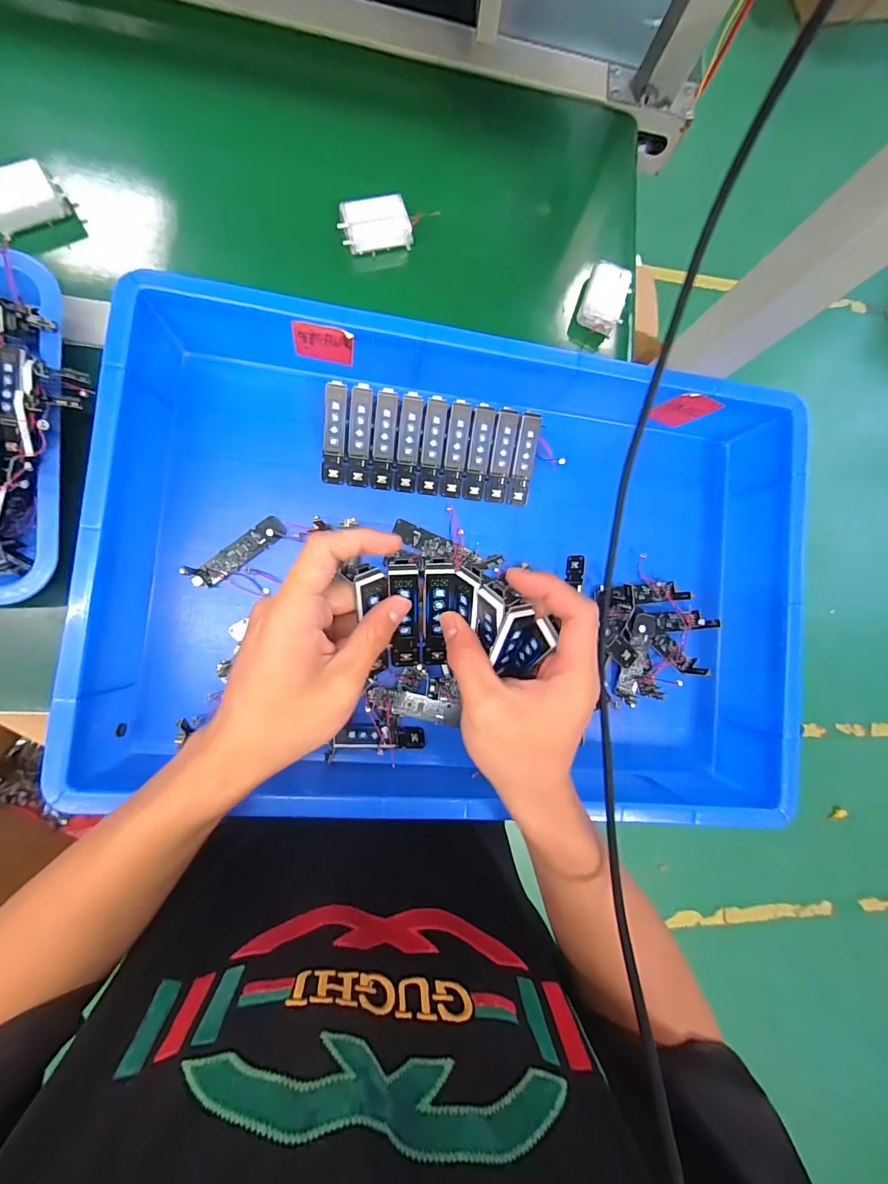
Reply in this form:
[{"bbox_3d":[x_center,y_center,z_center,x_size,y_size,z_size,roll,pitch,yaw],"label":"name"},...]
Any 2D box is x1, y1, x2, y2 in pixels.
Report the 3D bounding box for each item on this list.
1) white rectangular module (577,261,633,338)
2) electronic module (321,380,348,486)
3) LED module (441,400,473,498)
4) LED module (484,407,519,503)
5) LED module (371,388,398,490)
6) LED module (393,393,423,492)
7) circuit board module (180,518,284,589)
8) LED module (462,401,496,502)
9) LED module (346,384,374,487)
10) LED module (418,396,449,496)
[{"bbox_3d":[0.156,-0.285,0.428,0.039,0.019,0.061,19,83,-7],"label":"white rectangular module"},{"bbox_3d":[-0.091,-0.131,0.366,0.017,0.006,0.078,4,109,-9],"label":"electronic module"},{"bbox_3d":[0.011,-0.122,0.381,0.019,0.007,0.078,5,109,-8],"label":"LED module"},{"bbox_3d":[0.050,-0.118,0.387,0.018,0.008,0.078,4,112,-9],"label":"LED module"},{"bbox_3d":[-0.050,-0.128,0.372,0.018,0.004,0.078,4,108,-9],"label":"LED module"},{"bbox_3d":[-0.030,-0.126,0.375,0.018,0.005,0.079,5,109,-8],"label":"LED module"},{"bbox_3d":[-0.168,-0.033,0.360,0.082,0.014,0.021,-37,92,-10],"label":"circuit board module"},{"bbox_3d":[0.030,-0.121,0.384,0.020,0.008,0.079,4,110,-9],"label":"LED module"},{"bbox_3d":[-0.070,-0.130,0.369,0.019,0.004,0.079,5,109,-8],"label":"LED module"},{"bbox_3d":[-0.010,-0.124,0.379,0.018,0.005,0.079,6,108,-8],"label":"LED module"}]

